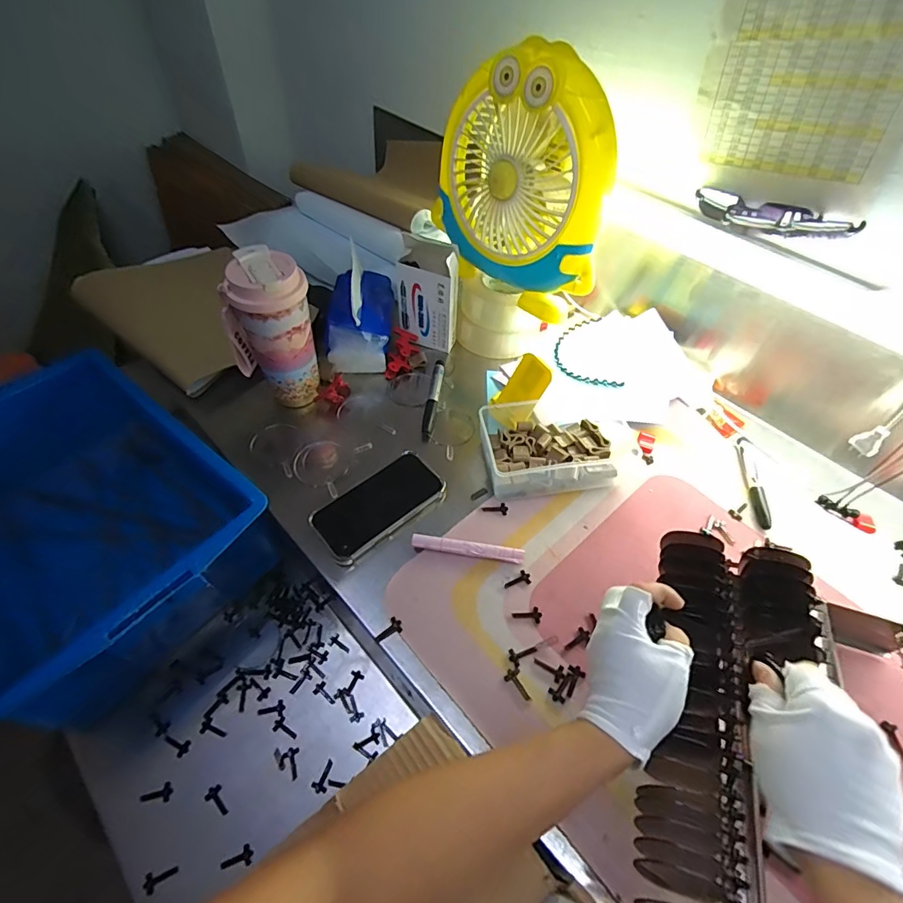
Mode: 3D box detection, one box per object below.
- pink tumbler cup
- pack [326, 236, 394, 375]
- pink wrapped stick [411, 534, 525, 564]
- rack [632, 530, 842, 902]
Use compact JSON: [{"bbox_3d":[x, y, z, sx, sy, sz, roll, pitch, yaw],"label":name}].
[{"bbox_3d":[-0.220,-0.141,0.582,0.098,0.182,0.083,-21,57,-18],"label":"pink tumbler cup"},{"bbox_3d":[-0.134,-0.207,0.683,0.092,0.115,0.156,-1,53,-4],"label":"pack"},{"bbox_3d":[0.018,0.107,0.516,0.120,0.016,0.017,8,52,2],"label":"pink wrapped stick"},{"bbox_3d":[0.212,0.208,0.355,0.129,0.052,0.309,20,60,14],"label":"rack"}]

